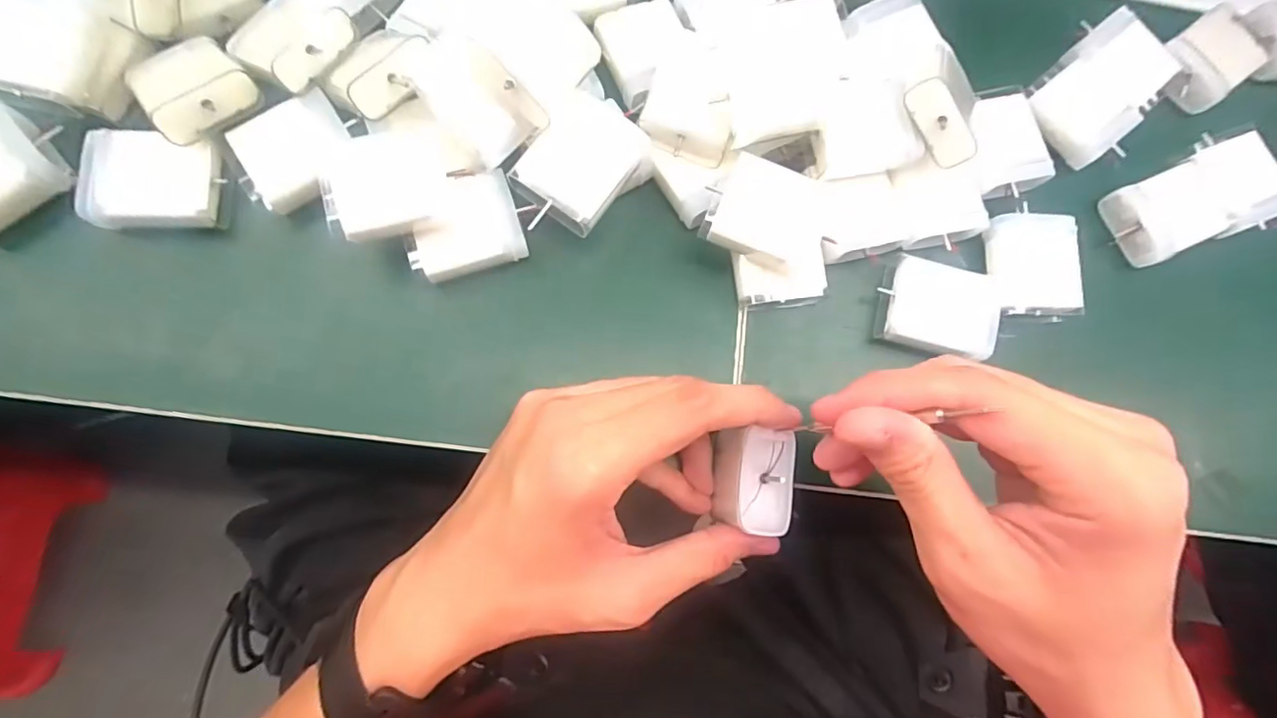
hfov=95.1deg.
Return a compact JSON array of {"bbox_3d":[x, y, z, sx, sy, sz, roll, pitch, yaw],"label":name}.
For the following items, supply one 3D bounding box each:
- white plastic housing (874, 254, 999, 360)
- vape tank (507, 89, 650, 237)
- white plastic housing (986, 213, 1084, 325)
[{"bbox_3d":[0.145,-0.025,0.284,0.049,0.020,0.044,15,77,-2],"label":"white plastic housing"},{"bbox_3d":[-0.026,-0.085,0.259,0.042,0.016,0.057,35,77,3],"label":"vape tank"},{"bbox_3d":[0.196,-0.046,0.290,0.040,0.012,0.052,2,78,-5],"label":"white plastic housing"}]

